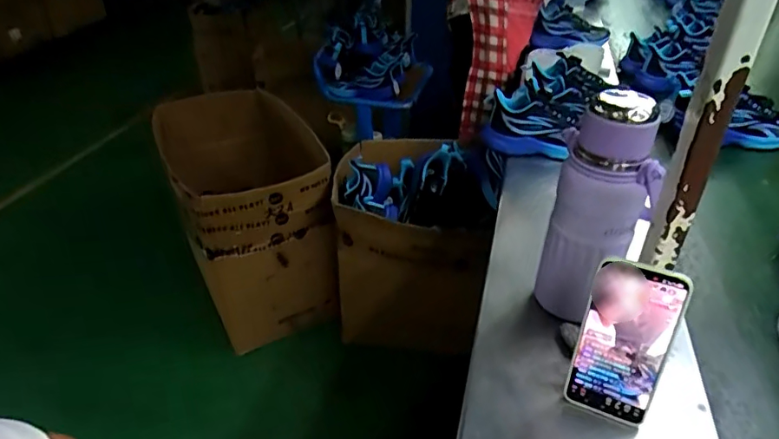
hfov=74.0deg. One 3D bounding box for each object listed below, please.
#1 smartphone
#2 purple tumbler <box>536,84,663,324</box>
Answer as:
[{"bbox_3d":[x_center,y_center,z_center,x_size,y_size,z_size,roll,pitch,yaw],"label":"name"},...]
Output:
[{"bbox_3d":[0.218,0.116,0.484,0.074,0.161,0.011,17,25,23],"label":"smartphone"},{"bbox_3d":[0.223,-0.009,0.556,0.078,0.239,0.071,0,31,0],"label":"purple tumbler"}]

